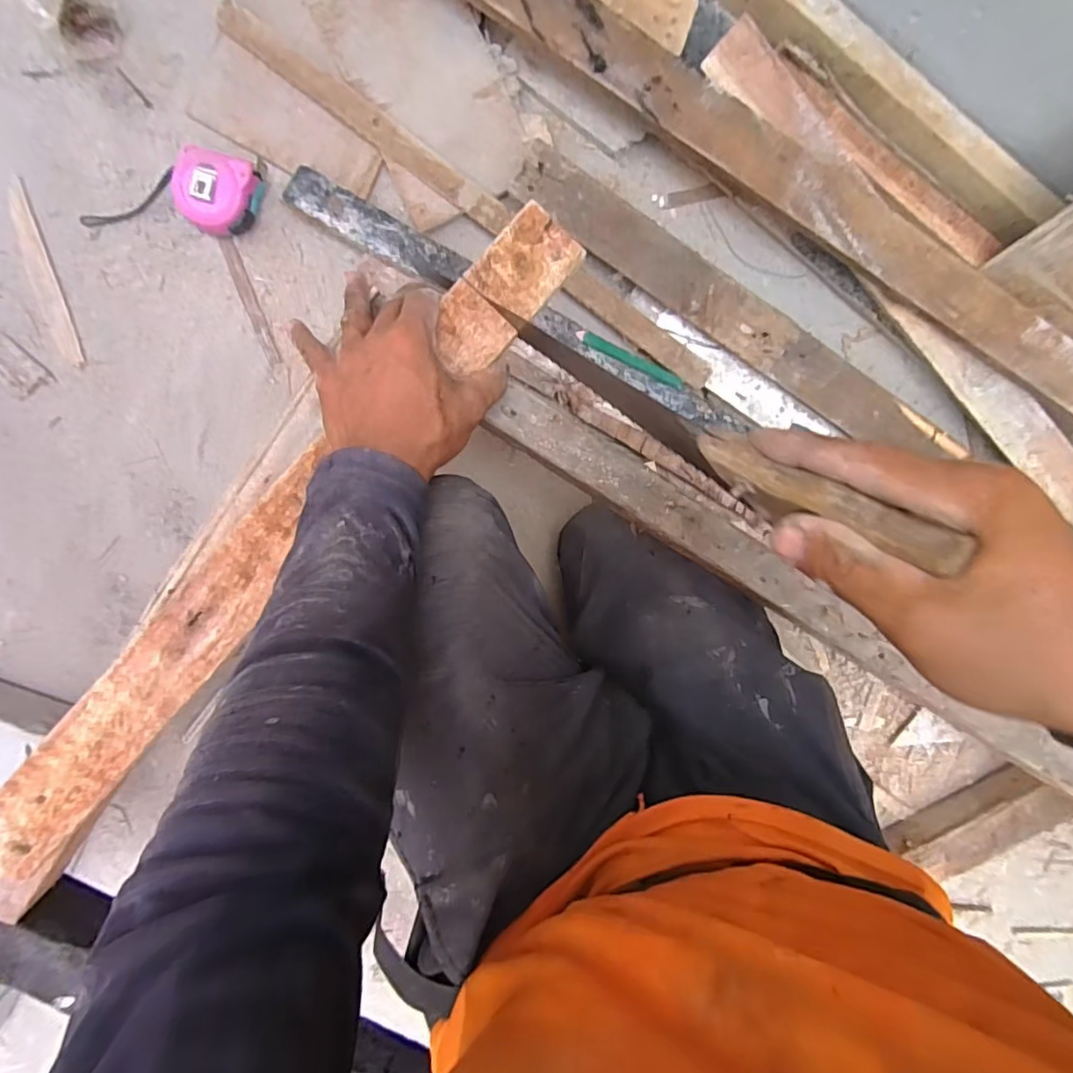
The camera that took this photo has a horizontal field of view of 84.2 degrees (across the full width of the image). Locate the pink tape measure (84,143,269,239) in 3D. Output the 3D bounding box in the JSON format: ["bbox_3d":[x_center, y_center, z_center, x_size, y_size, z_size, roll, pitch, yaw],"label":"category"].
[{"bbox_3d":[-0.376,-0.357,0.612,0.177,0.039,0.075,4,95,-6],"label":"pink tape measure"}]

